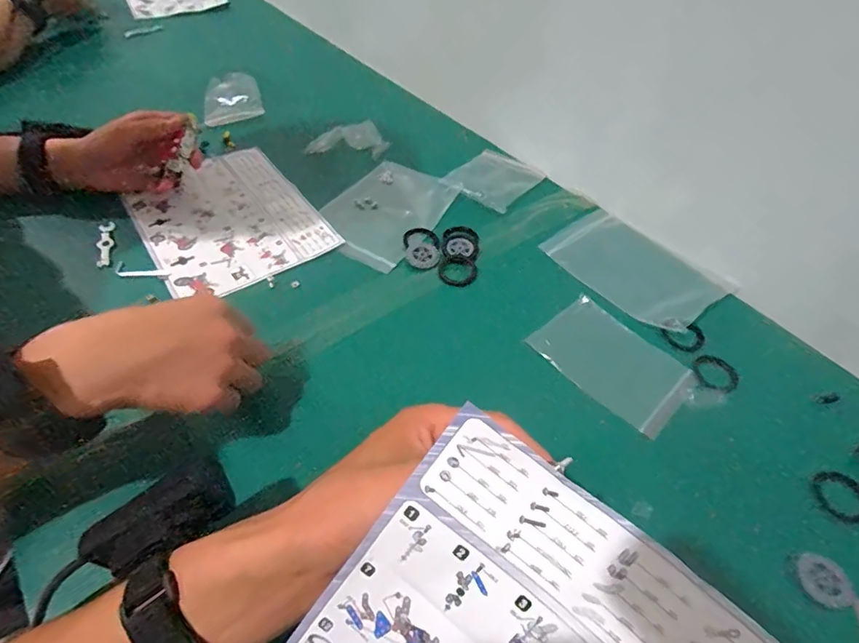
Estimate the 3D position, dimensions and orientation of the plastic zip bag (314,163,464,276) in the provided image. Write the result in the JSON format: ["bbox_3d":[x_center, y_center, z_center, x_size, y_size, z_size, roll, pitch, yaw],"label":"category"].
[{"bbox_3d":[-0.051,-0.127,0.548,0.120,0.016,0.159,27,52,18],"label":"plastic zip bag"}]

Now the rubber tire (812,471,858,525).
[{"bbox_3d":[0.304,0.128,0.361,0.041,0.004,0.038,2,49,-2],"label":"rubber tire"}]

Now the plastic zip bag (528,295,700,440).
[{"bbox_3d":[0.159,0.035,0.428,0.085,0.005,0.125,-36,62,-27],"label":"plastic zip bag"}]

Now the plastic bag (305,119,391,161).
[{"bbox_3d":[-0.102,-0.231,0.641,0.100,0.022,0.065,-26,56,-24],"label":"plastic bag"}]

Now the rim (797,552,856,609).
[{"bbox_3d":[0.260,0.169,0.321,0.031,0.004,0.032,2,49,-2],"label":"rim"}]

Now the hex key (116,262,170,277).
[{"bbox_3d":[-0.273,-0.047,0.466,0.048,0.007,0.013,7,49,2],"label":"hex key"}]

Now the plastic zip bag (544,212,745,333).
[{"bbox_3d":[0.207,-0.057,0.501,0.106,0.013,0.162,-31,58,-27],"label":"plastic zip bag"}]

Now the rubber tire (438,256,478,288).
[{"bbox_3d":[0.028,-0.050,0.493,0.038,0.005,0.040,2,49,-2],"label":"rubber tire"}]

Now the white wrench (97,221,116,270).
[{"bbox_3d":[-0.321,-0.079,0.486,0.013,0.005,0.066,-13,51,-15],"label":"white wrench"}]

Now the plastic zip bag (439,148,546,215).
[{"bbox_3d":[0.078,-0.172,0.588,0.081,0.014,0.110,31,54,21],"label":"plastic zip bag"}]

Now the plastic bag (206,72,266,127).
[{"bbox_3d":[-0.274,-0.312,0.680,0.075,0.024,0.083,-13,51,-15],"label":"plastic bag"}]

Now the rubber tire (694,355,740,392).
[{"bbox_3d":[0.251,0.046,0.429,0.037,0.005,0.037,2,49,-2],"label":"rubber tire"}]

